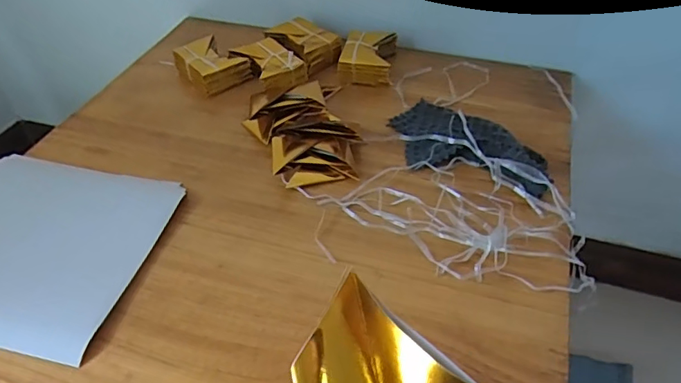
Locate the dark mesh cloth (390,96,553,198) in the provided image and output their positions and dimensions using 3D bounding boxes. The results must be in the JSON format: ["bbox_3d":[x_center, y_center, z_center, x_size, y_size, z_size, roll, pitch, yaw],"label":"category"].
[{"bbox_3d":[0.154,-0.057,0.624,0.213,0.031,0.106,30,53,27],"label":"dark mesh cloth"}]

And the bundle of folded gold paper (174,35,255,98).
[{"bbox_3d":[-0.191,-0.191,0.752,0.084,0.035,0.109,-33,53,-28],"label":"bundle of folded gold paper"}]

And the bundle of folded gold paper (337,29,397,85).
[{"bbox_3d":[0.043,-0.208,0.775,0.077,0.040,0.101,7,46,8],"label":"bundle of folded gold paper"}]

